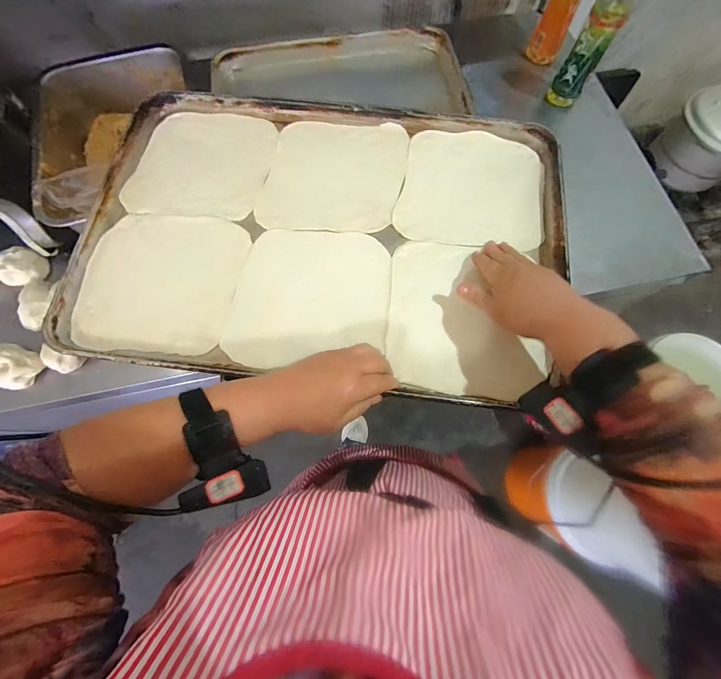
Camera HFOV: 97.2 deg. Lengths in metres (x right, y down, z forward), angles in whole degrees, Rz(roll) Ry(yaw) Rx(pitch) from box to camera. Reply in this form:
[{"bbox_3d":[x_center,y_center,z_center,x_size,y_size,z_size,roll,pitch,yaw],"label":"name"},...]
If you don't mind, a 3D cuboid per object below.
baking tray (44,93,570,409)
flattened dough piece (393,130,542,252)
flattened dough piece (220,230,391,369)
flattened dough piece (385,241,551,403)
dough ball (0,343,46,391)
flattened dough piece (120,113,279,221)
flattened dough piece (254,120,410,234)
[{"bbox_3d":[-0.045,-0.139,0.415,0.590,0.026,0.393,7,73,3],"label":"baking tray"},{"bbox_3d":[0.152,-0.209,0.437,0.187,0.013,0.173,9,73,3],"label":"flattened dough piece"},{"bbox_3d":[-0.063,-0.057,0.395,0.192,0.008,0.177,3,73,1],"label":"flattened dough piece"},{"bbox_3d":[0.126,-0.028,0.387,0.180,0.009,0.191,6,73,2],"label":"flattened dough piece"},{"bbox_3d":[-0.593,0.044,0.538,0.084,0.040,0.068,24,75,8],"label":"dough ball"},{"bbox_3d":[-0.224,-0.254,0.455,0.188,0.010,0.172,5,73,2],"label":"flattened dough piece"},{"bbox_3d":[-0.037,-0.231,0.449,0.194,0.013,0.180,5,73,2],"label":"flattened dough piece"}]

